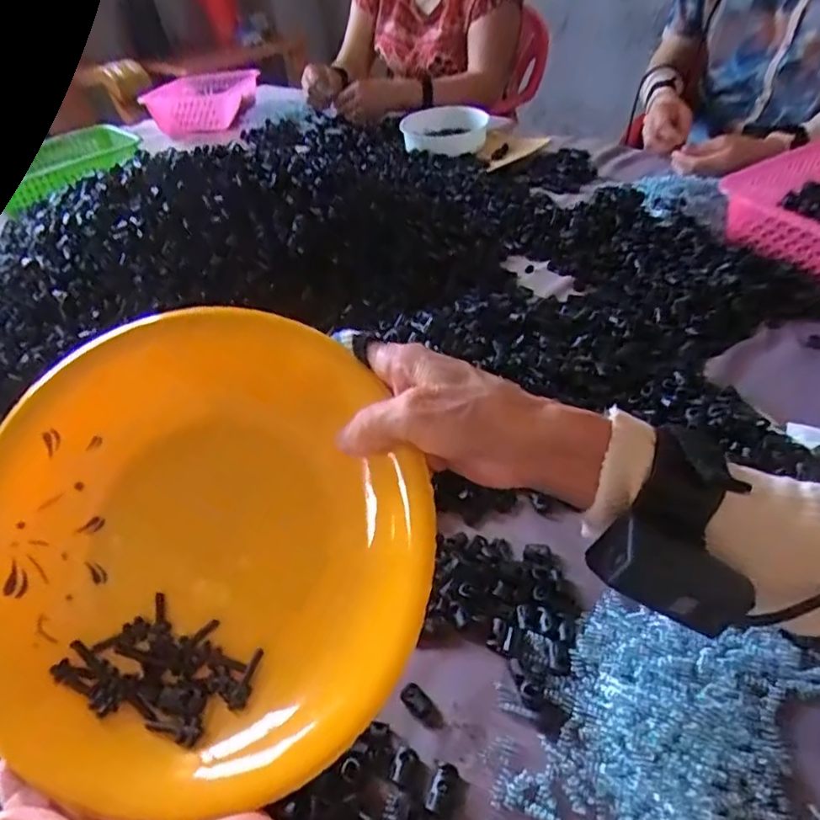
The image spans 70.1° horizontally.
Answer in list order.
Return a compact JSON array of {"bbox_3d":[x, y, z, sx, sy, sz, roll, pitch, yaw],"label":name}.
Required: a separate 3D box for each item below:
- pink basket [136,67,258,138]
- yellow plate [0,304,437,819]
[{"bbox_3d":[-0.480,-0.746,1.380,0.181,0.084,0.309,3,43,10],"label":"pink basket"},{"bbox_3d":[-0.110,0.066,0.305,0.236,0.038,0.235,-1,78,6],"label":"yellow plate"}]

